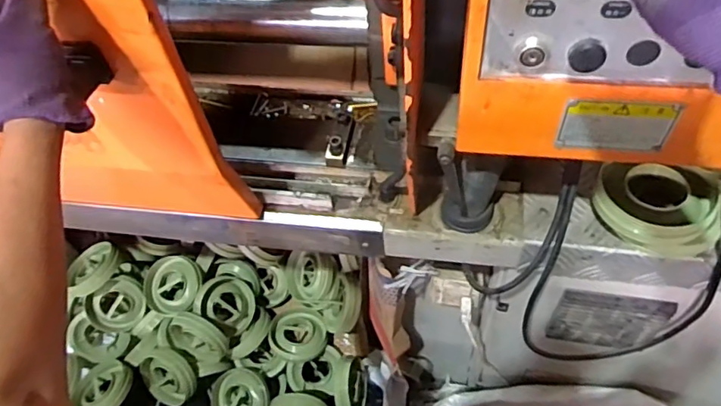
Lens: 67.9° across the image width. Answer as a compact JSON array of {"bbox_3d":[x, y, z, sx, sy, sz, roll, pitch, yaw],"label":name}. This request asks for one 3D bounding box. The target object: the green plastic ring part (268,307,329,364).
[{"bbox_3d":[-0.142,0.304,1.236,0.129,0.042,0.120,17,67,6],"label":"green plastic ring part"}]

